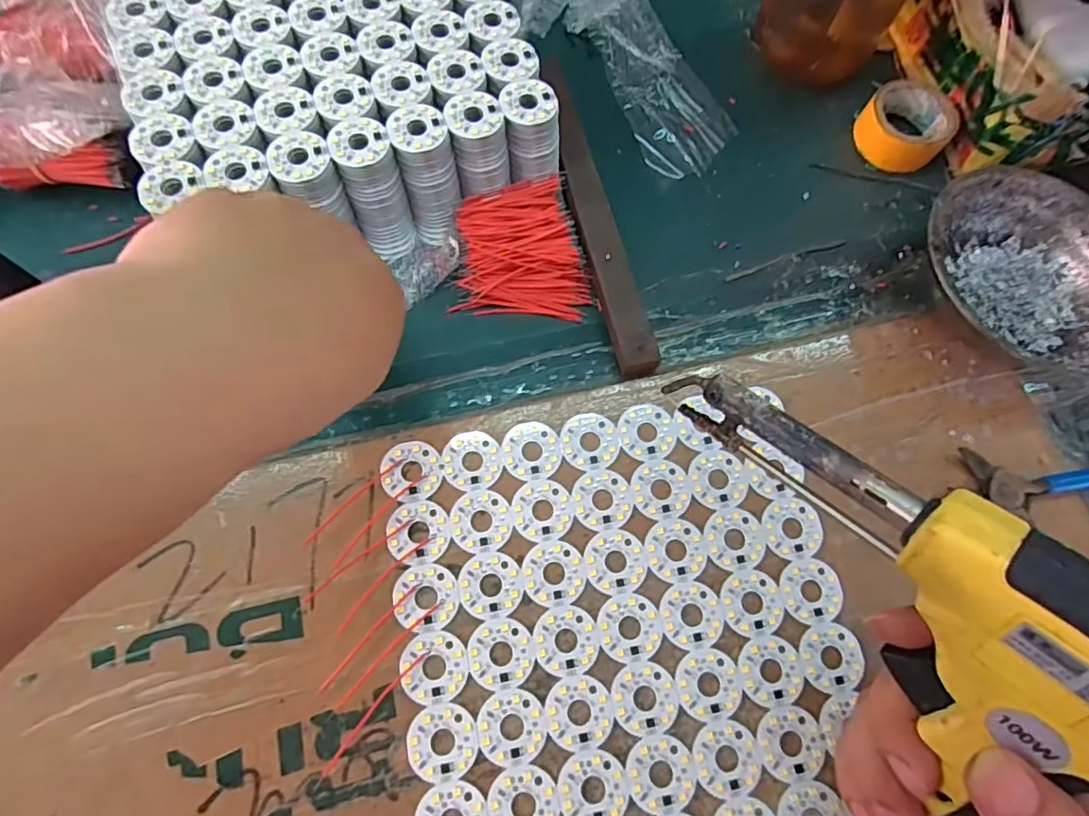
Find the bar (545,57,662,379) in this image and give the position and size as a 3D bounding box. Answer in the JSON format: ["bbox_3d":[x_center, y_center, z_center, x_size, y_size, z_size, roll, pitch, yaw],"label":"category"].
[{"bbox_3d":[0.027,-0.122,0.343,0.023,0.017,0.219,-11,72,-6],"label":"bar"}]

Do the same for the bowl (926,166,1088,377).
[{"bbox_3d":[0.271,-0.075,0.329,0.124,0.044,0.124,1,71,-2],"label":"bowl"}]

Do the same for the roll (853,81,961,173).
[{"bbox_3d":[0.233,-0.181,0.371,0.056,0.023,0.052,1,71,-2],"label":"roll"}]

